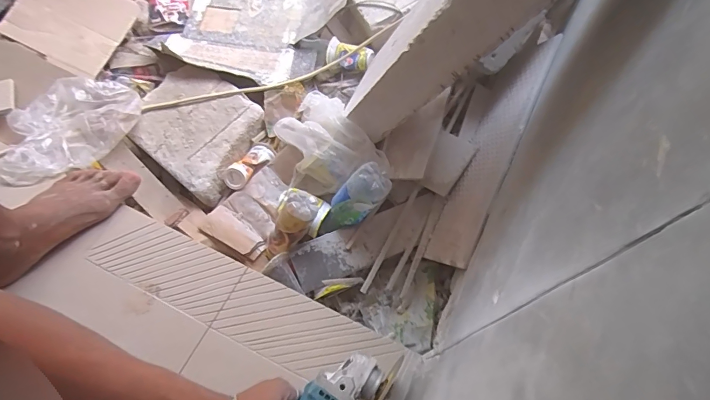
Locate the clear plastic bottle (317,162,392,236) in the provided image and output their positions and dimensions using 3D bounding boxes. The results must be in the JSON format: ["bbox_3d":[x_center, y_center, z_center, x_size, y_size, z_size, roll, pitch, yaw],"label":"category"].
[{"bbox_3d":[-0.005,0.007,0.646,0.047,0.159,0.060,-5,57,-48],"label":"clear plastic bottle"}]

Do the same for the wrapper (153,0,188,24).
[{"bbox_3d":[-0.416,-0.439,0.887,0.075,0.024,0.111,-15,63,-10],"label":"wrapper"}]

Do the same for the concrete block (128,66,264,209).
[{"bbox_3d":[-0.300,-0.136,0.751,0.248,0.063,0.198,35,66,15],"label":"concrete block"}]

